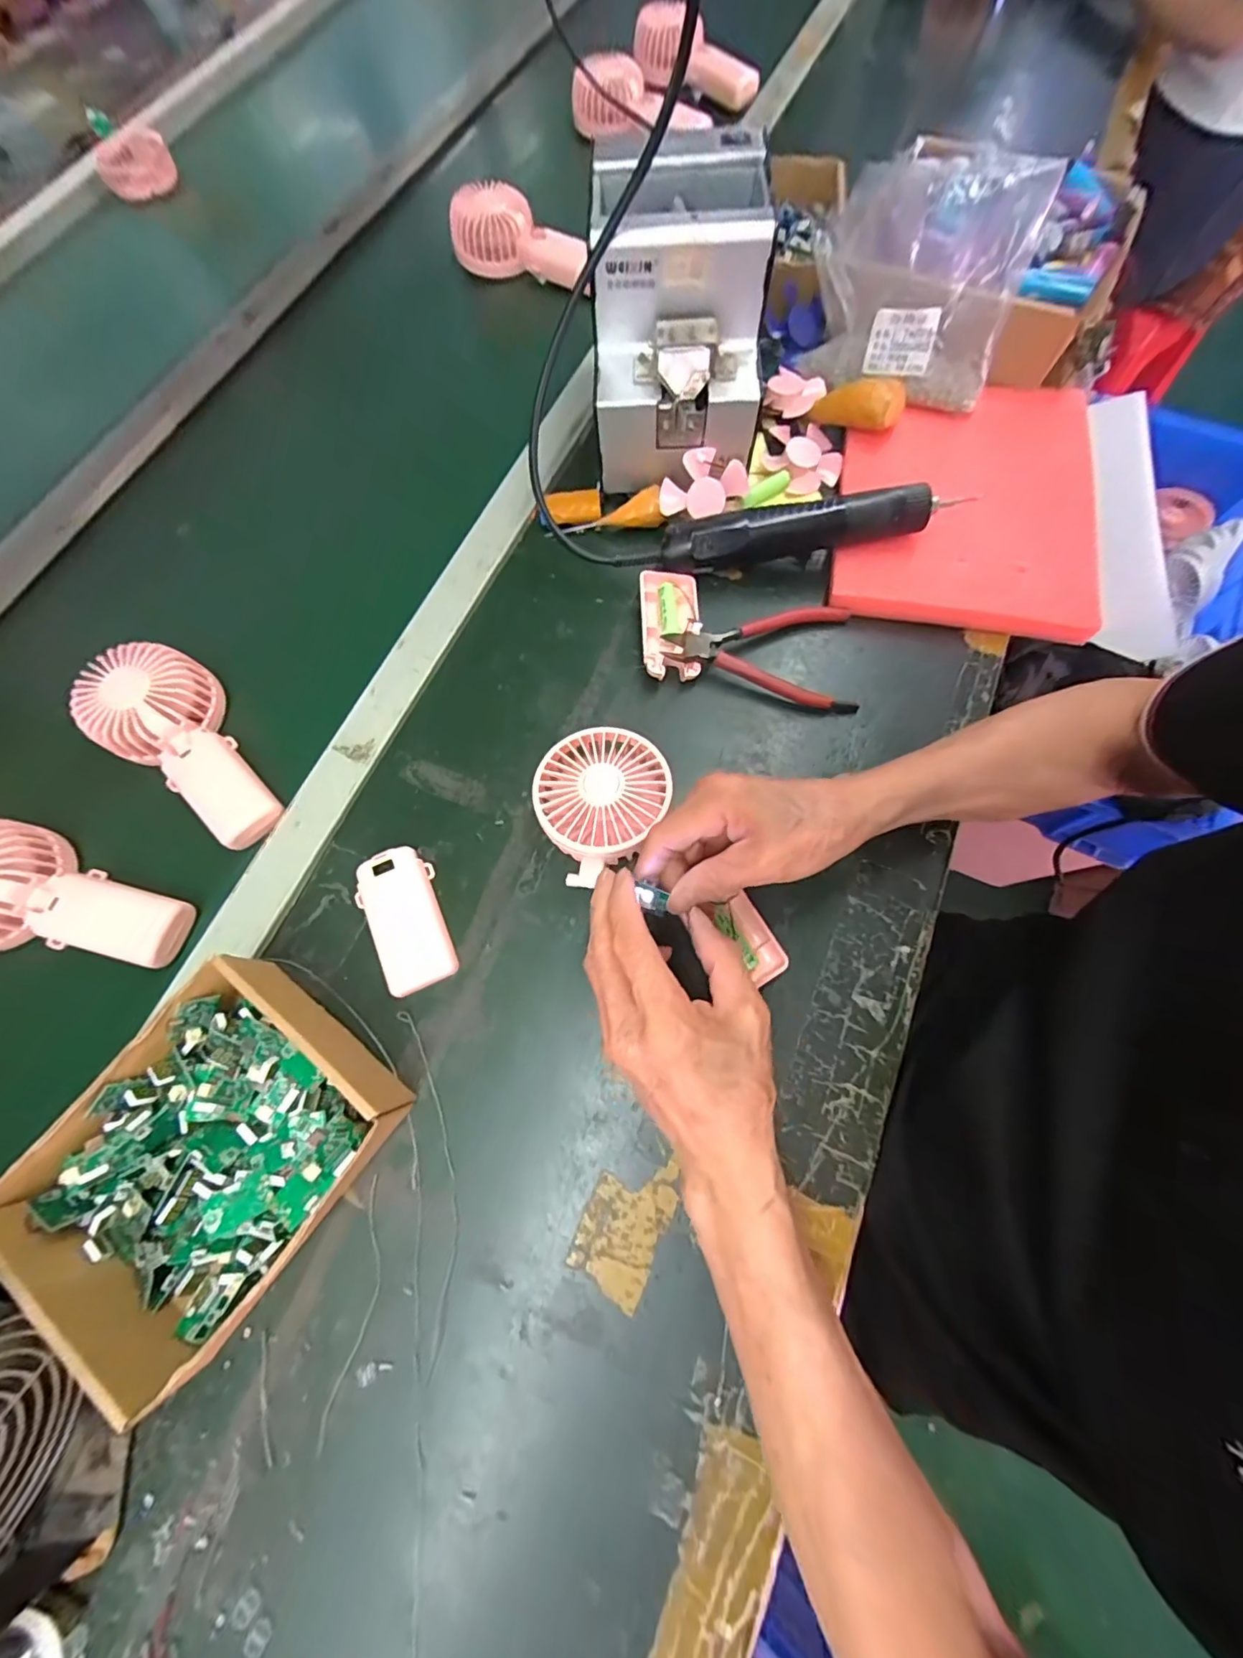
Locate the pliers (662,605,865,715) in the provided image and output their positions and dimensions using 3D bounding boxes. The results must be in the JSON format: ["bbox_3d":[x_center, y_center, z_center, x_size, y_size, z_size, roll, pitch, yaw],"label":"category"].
[{"bbox_3d":[0.111,-0.138,0.411,0.148,0.022,0.069,18,73,7],"label":"pliers"}]

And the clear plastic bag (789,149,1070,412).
[{"bbox_3d":[0.237,-0.445,0.426,0.147,0.105,0.117,7,71,5],"label":"clear plastic bag"}]

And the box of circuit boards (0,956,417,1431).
[{"bbox_3d":[-0.223,0.178,0.297,0.142,0.053,0.161,34,75,11],"label":"box of circuit boards"}]

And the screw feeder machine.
[{"bbox_3d":[0.043,-0.393,0.417,0.124,0.147,0.162,0,71,3],"label":"screw feeder machine"}]

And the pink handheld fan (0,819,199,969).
[{"bbox_3d":[-0.378,0.047,0.355,0.167,0.038,0.082,14,72,5],"label":"pink handheld fan"}]

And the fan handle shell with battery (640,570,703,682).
[{"bbox_3d":[0.038,-0.158,0.425,0.043,0.026,0.094,-1,71,0],"label":"fan handle shell with battery"}]

